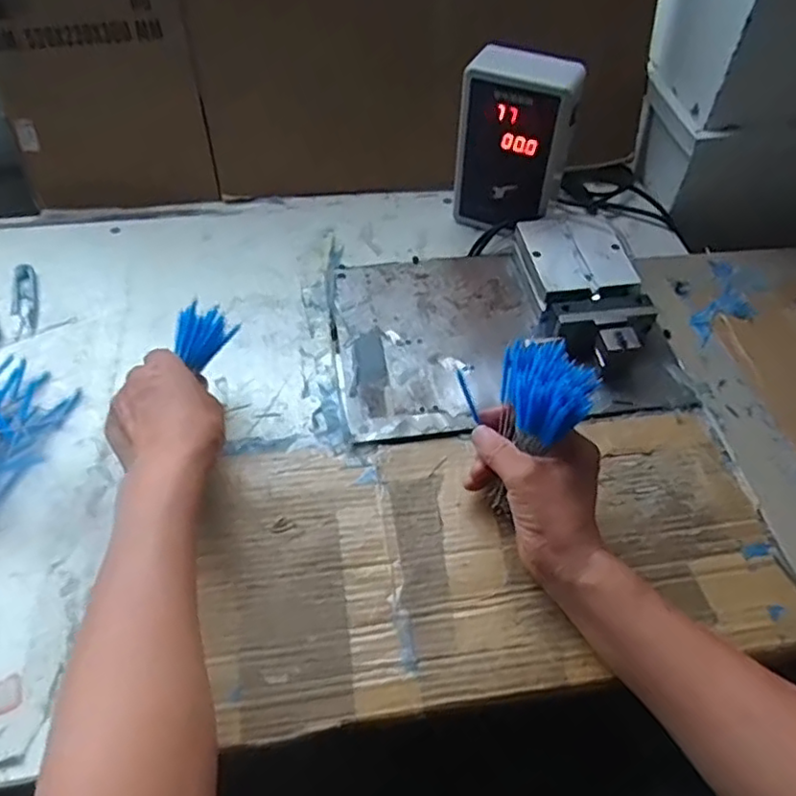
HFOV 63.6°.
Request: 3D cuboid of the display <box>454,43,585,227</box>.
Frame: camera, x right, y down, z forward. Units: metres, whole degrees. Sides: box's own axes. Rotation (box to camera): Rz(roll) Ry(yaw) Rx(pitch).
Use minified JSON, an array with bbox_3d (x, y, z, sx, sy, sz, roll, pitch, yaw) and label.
[{"bbox_3d":[0.122,-0.263,0.679,0.109,0.177,0.056,23,54,18],"label":"display"}]

